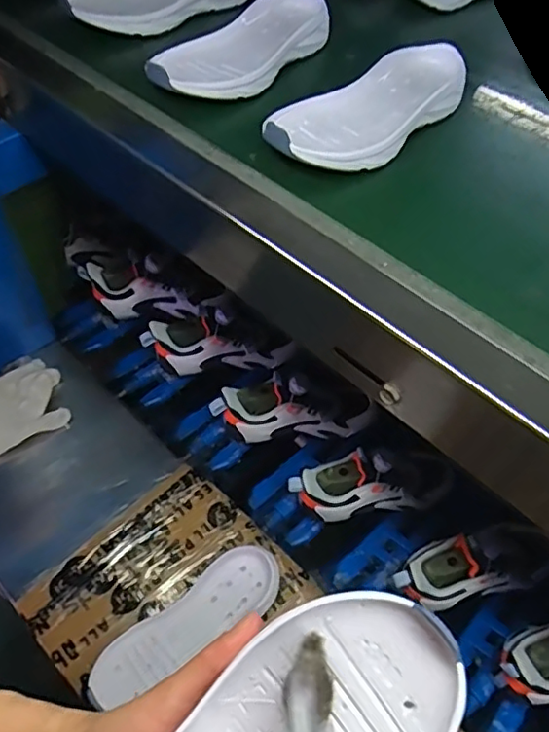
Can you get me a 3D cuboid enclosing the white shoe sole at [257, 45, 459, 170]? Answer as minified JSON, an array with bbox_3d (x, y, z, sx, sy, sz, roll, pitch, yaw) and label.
[{"bbox_3d":[0.086,-0.215,0.498,0.207,0.035,0.084,-33,63,-23],"label":"white shoe sole"}]

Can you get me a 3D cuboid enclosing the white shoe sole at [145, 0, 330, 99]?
[{"bbox_3d":[-0.025,-0.303,0.554,0.081,0.030,0.216,34,60,19],"label":"white shoe sole"}]

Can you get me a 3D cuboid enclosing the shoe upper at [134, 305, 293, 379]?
[{"bbox_3d":[-0.073,-0.032,0.818,0.215,0.098,0.065,8,53,-16],"label":"shoe upper"}]

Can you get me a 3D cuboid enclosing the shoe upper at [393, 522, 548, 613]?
[{"bbox_3d":[0.227,0.213,0.649,0.212,0.083,0.074,-4,54,-23],"label":"shoe upper"}]

